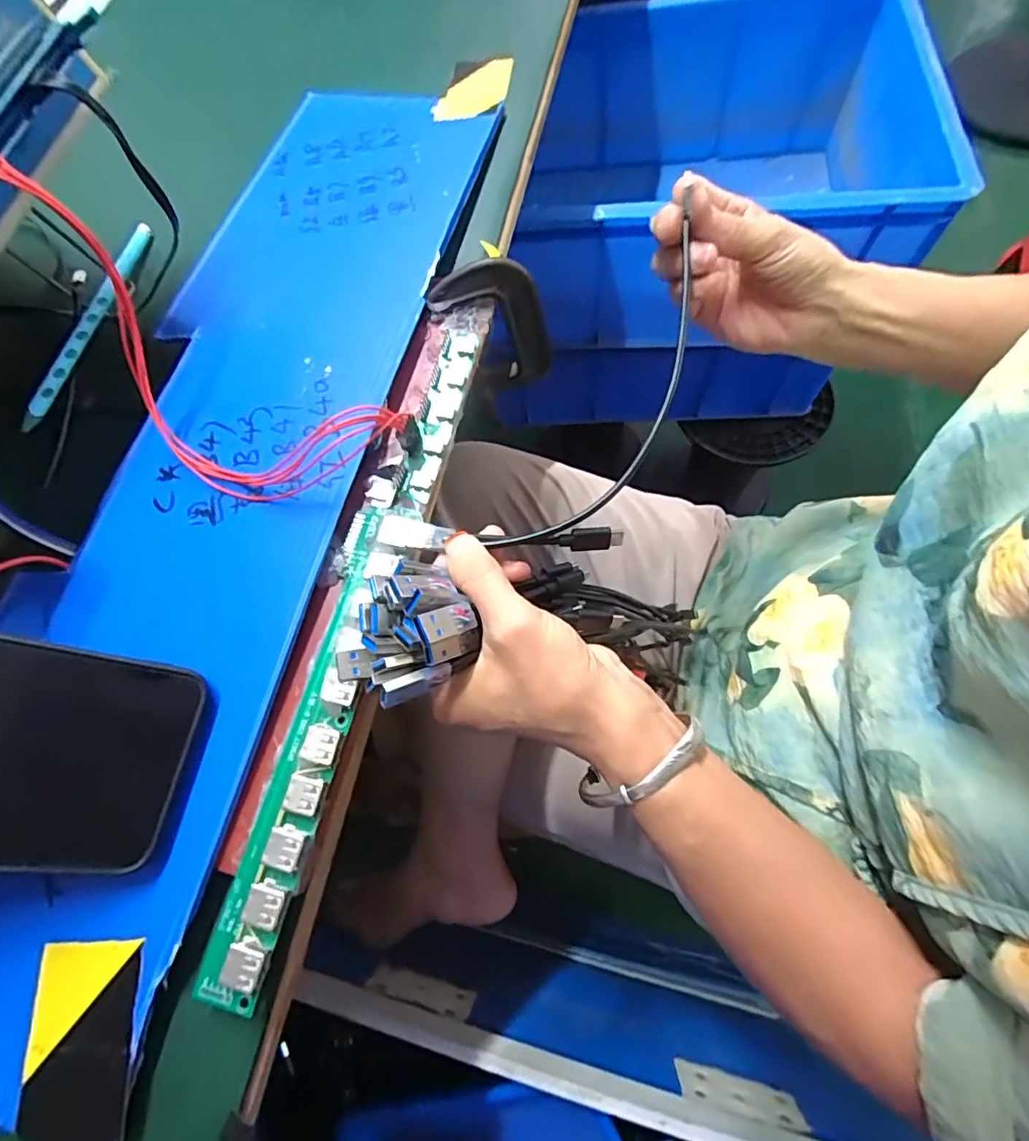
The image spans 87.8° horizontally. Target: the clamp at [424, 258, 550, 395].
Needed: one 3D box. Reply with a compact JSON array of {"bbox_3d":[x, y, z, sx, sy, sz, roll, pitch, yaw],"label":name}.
[{"bbox_3d":[-0.012,-0.142,0.316,0.063,0.086,0.017,1,71,6],"label":"clamp"}]

